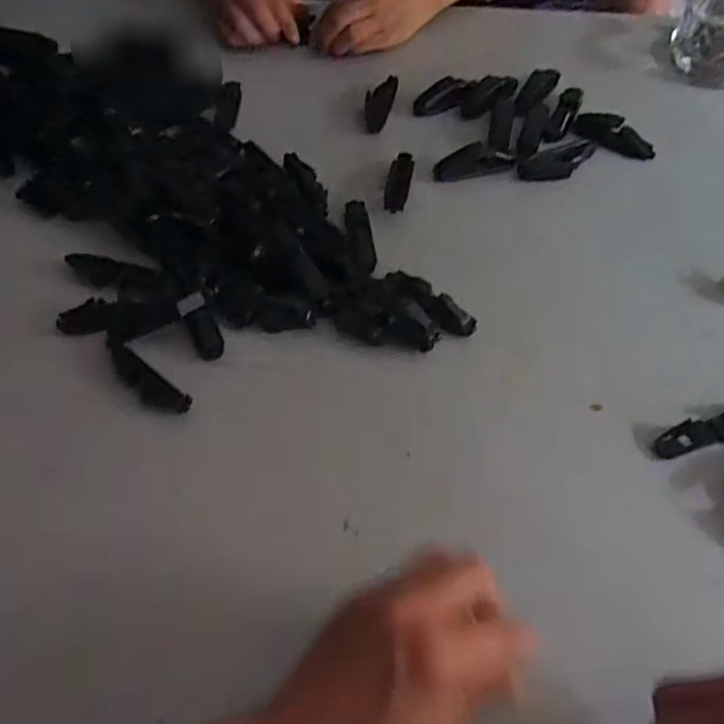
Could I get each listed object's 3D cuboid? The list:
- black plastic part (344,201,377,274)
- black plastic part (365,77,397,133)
[{"bbox_3d":[-0.002,-0.102,0.520,0.021,0.009,0.084,-5,56,-4],"label":"black plastic part"},{"bbox_3d":[0.015,-0.250,0.619,0.025,0.017,0.068,13,57,8],"label":"black plastic part"}]

